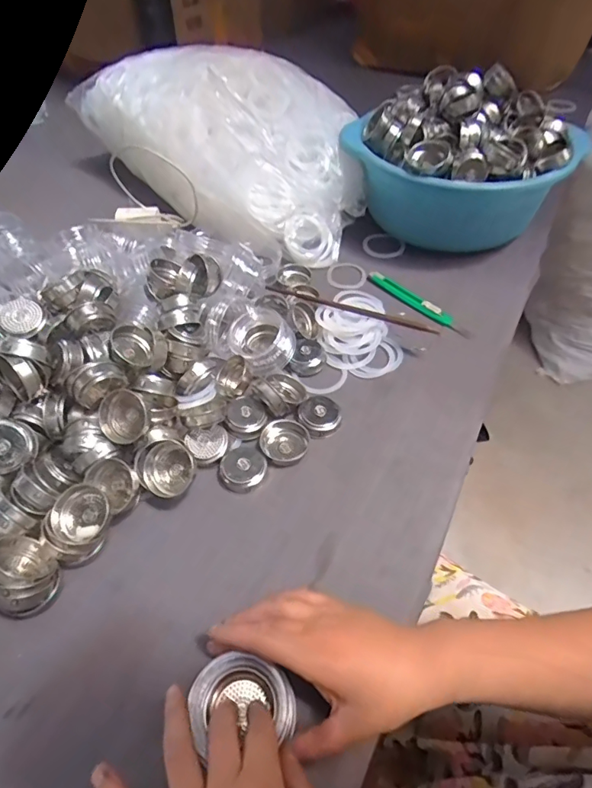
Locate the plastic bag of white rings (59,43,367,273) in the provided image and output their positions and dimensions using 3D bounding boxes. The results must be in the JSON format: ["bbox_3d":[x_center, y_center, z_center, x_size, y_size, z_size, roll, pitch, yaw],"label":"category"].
[{"bbox_3d":[-0.107,-0.382,0.686,0.476,0.148,0.244,32,58,26],"label":"plastic bag of white rings"}]

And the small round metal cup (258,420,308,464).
[{"bbox_3d":[-0.010,0.043,0.437,0.042,0.017,0.043,1,52,-2],"label":"small round metal cup"}]

